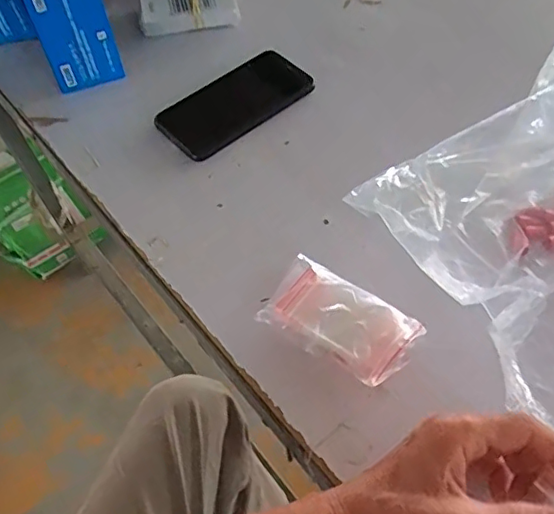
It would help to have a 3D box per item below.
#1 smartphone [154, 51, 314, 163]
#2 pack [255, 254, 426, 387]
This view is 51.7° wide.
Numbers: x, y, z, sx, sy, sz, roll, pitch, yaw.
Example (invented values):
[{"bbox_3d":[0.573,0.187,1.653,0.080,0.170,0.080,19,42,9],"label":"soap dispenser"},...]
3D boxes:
[{"bbox_3d":[-0.043,-0.160,0.582,0.151,0.012,0.084,-36,61,-20],"label":"smartphone"},{"bbox_3d":[0.050,0.048,0.440,0.113,0.026,0.067,29,62,21],"label":"pack"}]

